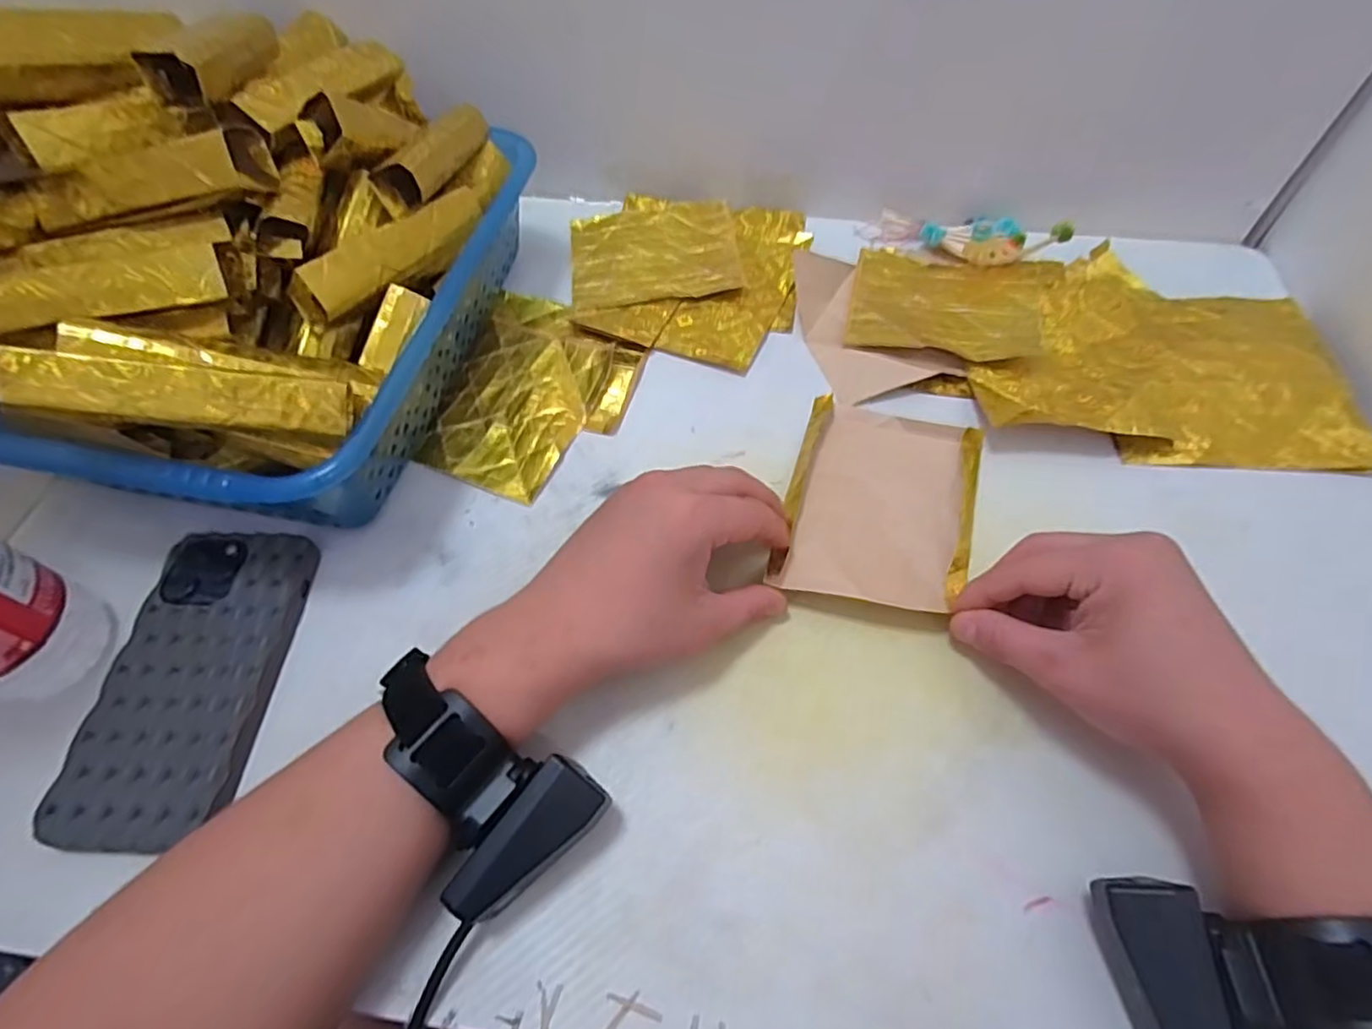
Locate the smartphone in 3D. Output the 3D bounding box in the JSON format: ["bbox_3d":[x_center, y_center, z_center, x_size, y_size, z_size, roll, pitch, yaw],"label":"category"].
[{"bbox_3d":[-0.253,0.082,0.338,0.080,0.010,0.160,0,58,0],"label":"smartphone"}]

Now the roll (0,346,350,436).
[{"bbox_3d":[-0.226,-0.054,0.299,0.128,0.019,0.021,3,56,-23],"label":"roll"}]

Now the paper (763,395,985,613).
[{"bbox_3d":[0.116,-0.008,0.391,0.107,0.015,0.145,15,59,9],"label":"paper"}]

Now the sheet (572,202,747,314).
[{"bbox_3d":[-0.024,-0.209,0.522,0.130,0.006,0.116,-5,58,-3],"label":"sheet"}]

